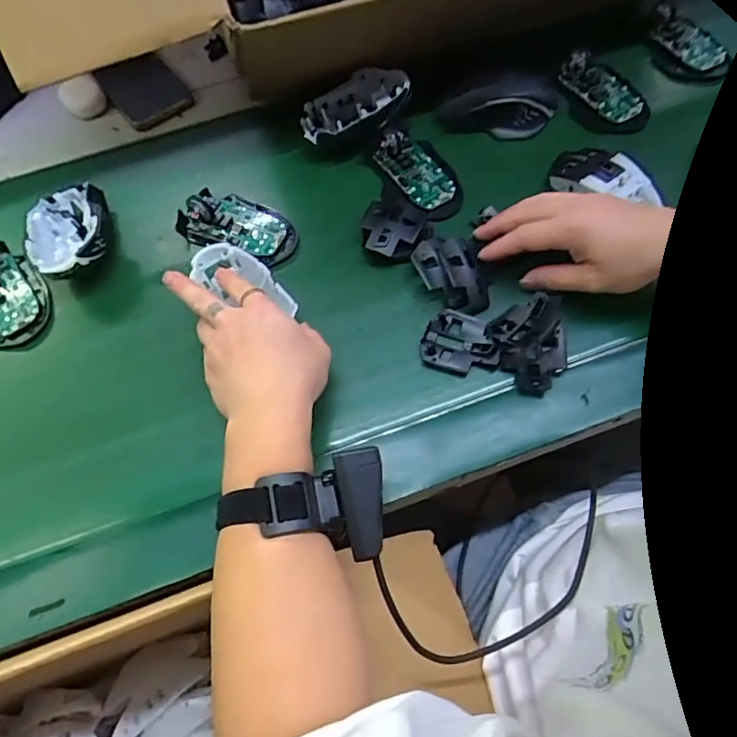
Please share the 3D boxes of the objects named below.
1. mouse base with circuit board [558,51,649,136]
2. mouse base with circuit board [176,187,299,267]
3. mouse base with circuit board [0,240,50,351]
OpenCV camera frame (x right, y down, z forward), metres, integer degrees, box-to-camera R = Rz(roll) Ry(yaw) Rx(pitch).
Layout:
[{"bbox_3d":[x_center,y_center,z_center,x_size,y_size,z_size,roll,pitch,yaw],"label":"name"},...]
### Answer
[{"bbox_3d":[0.243,-0.287,0.569,0.072,0.023,0.104,-30,69,-10],"label":"mouse base with circuit board"},{"bbox_3d":[-0.124,-0.141,0.520,0.113,0.024,0.062,19,69,10],"label":"mouse base with circuit board"},{"bbox_3d":[-0.344,-0.070,0.500,0.075,0.026,0.117,-36,70,-12],"label":"mouse base with circuit board"}]

